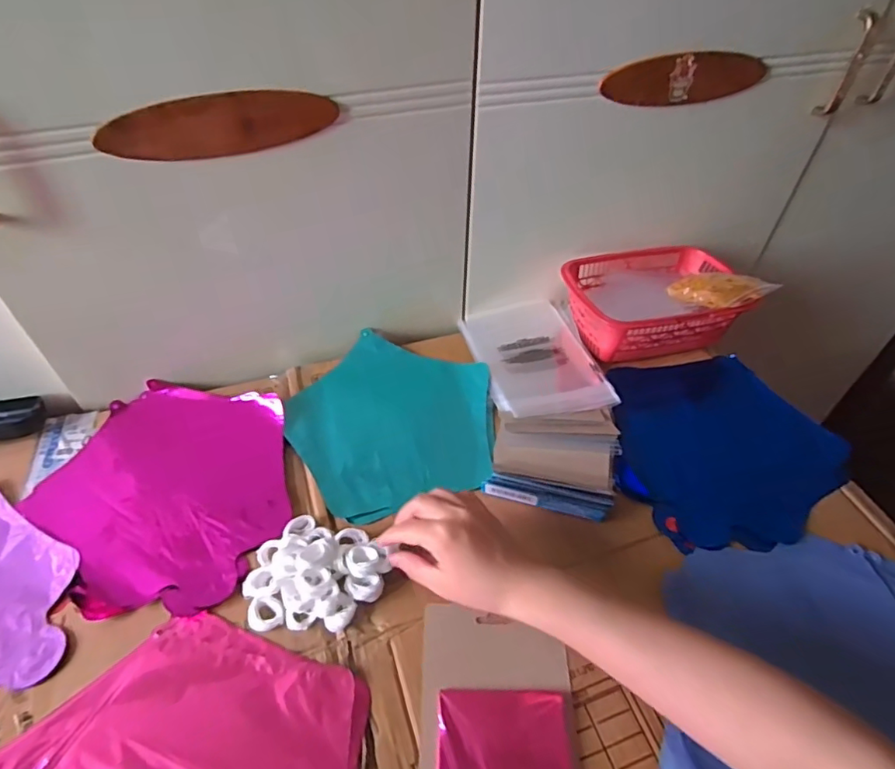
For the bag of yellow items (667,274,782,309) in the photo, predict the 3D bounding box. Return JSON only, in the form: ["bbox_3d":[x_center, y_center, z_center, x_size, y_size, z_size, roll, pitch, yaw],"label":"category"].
[{"bbox_3d":[0.327,-0.111,0.651,0.115,0.023,0.053,7,43,31],"label":"bag of yellow items"}]

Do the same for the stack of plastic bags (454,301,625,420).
[{"bbox_3d":[0.104,-0.039,0.653,0.136,0.015,0.196,-9,46,-11],"label":"stack of plastic bags"}]

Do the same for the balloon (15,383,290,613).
[{"bbox_3d":[-0.268,0.094,0.522,0.237,0.015,0.232,1,45,-1],"label":"balloon"}]

